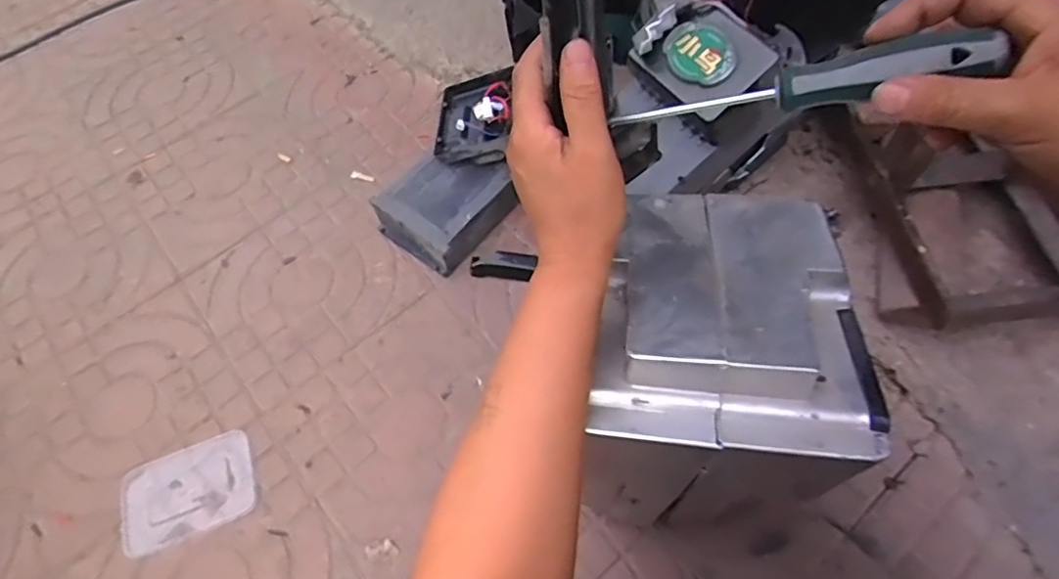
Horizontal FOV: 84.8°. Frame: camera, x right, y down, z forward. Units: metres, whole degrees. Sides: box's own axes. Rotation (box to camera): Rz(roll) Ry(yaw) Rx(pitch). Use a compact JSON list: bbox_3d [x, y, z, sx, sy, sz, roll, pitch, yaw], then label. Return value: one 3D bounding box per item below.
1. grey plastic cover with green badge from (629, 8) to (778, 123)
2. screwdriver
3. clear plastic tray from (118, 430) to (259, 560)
[{"bbox_3d":[0.214,-0.281,0.707,0.109,0.030,0.130,-47,72,27],"label":"grey plastic cover with green badge"},{"bbox_3d":[0.136,-0.106,0.308,0.183,0.021,0.022,-4,58,28],"label":"screwdriver"},{"bbox_3d":[-0.445,0.264,0.754,0.172,0.008,0.119,-21,62,-8],"label":"clear plastic tray"}]

